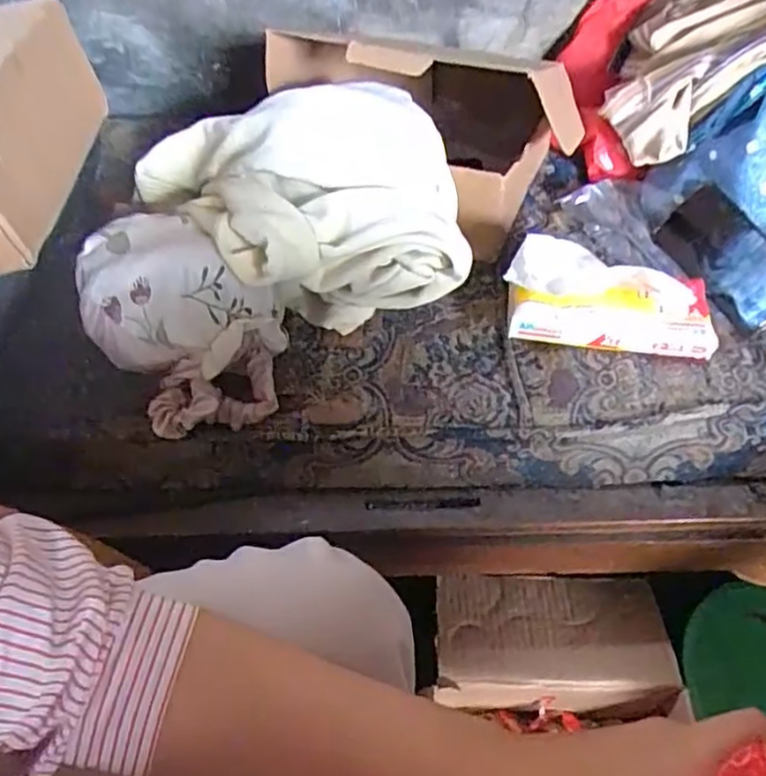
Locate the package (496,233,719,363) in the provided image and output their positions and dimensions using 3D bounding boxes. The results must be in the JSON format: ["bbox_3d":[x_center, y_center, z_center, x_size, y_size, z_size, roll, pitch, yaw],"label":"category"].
[{"bbox_3d":[0.203,-0.077,0.583,0.183,0.078,0.072,4,51,5],"label":"package"}]

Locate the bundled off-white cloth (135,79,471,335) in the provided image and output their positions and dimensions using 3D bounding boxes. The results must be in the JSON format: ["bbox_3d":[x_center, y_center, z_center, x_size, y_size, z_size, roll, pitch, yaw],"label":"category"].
[{"bbox_3d":[-0.077,-0.162,0.608,0.265,0.136,0.228,-12,52,-9],"label":"bundled off-white cloth"}]

